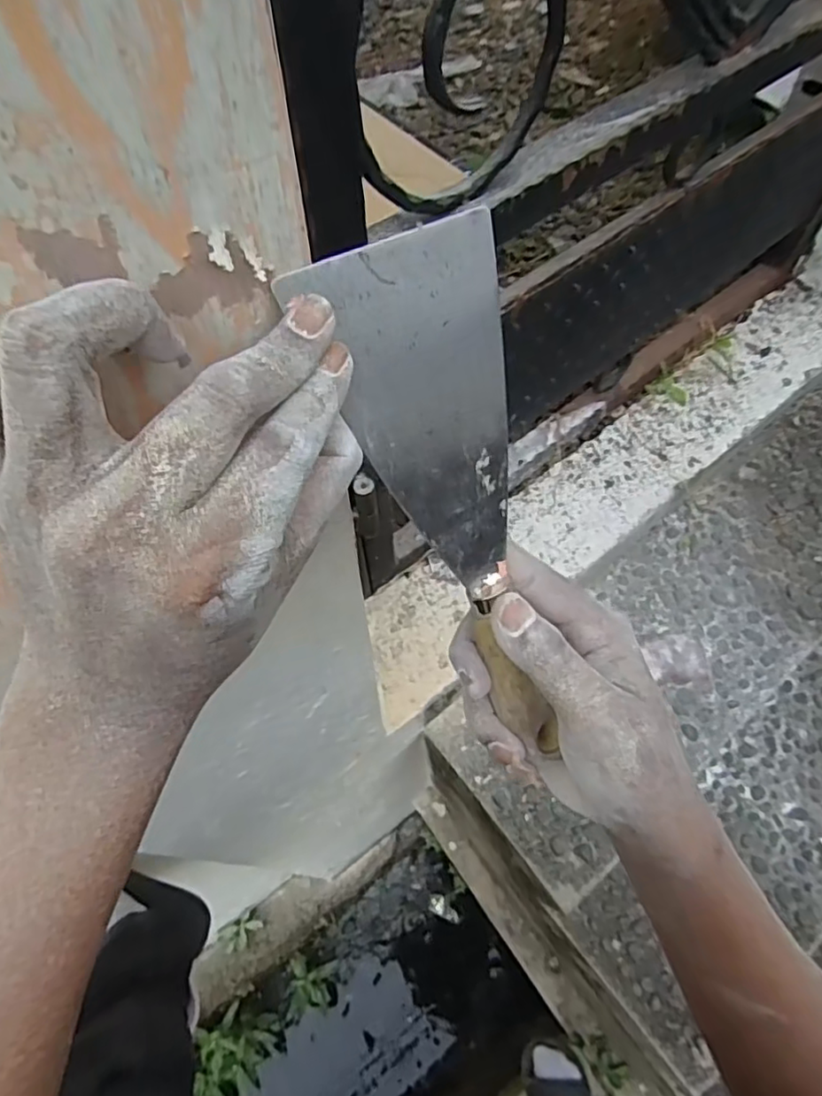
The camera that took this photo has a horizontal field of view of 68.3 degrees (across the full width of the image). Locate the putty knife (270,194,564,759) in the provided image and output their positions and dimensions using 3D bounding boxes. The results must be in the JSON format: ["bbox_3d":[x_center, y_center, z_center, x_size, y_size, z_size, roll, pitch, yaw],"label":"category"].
[{"bbox_3d":[0.018,-0.009,0.209,0.063,0.181,0.013,-20,22,-10],"label":"putty knife"}]

